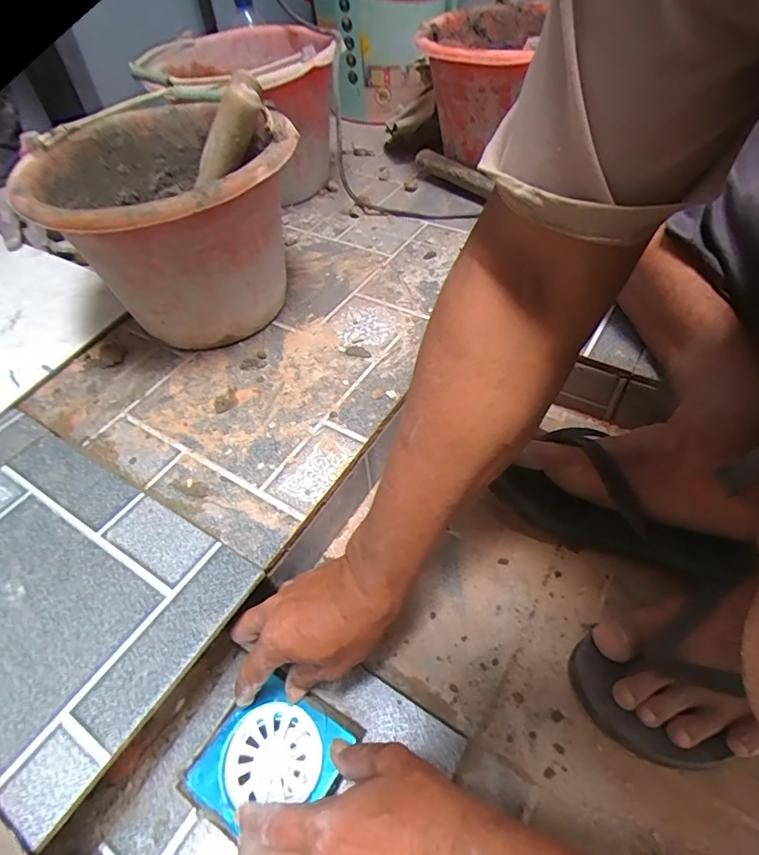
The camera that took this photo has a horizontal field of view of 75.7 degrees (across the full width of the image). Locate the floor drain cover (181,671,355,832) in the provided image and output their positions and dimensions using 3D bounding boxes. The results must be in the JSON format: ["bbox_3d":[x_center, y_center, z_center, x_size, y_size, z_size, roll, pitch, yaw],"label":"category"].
[{"bbox_3d":[-0.088,0.268,0.395,0.097,0.012,0.097,25,56,24],"label":"floor drain cover"}]

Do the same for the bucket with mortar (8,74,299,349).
[{"bbox_3d":[-0.230,-0.241,0.583,0.255,0.208,0.322,-17,50,-9],"label":"bucket with mortar"}]

